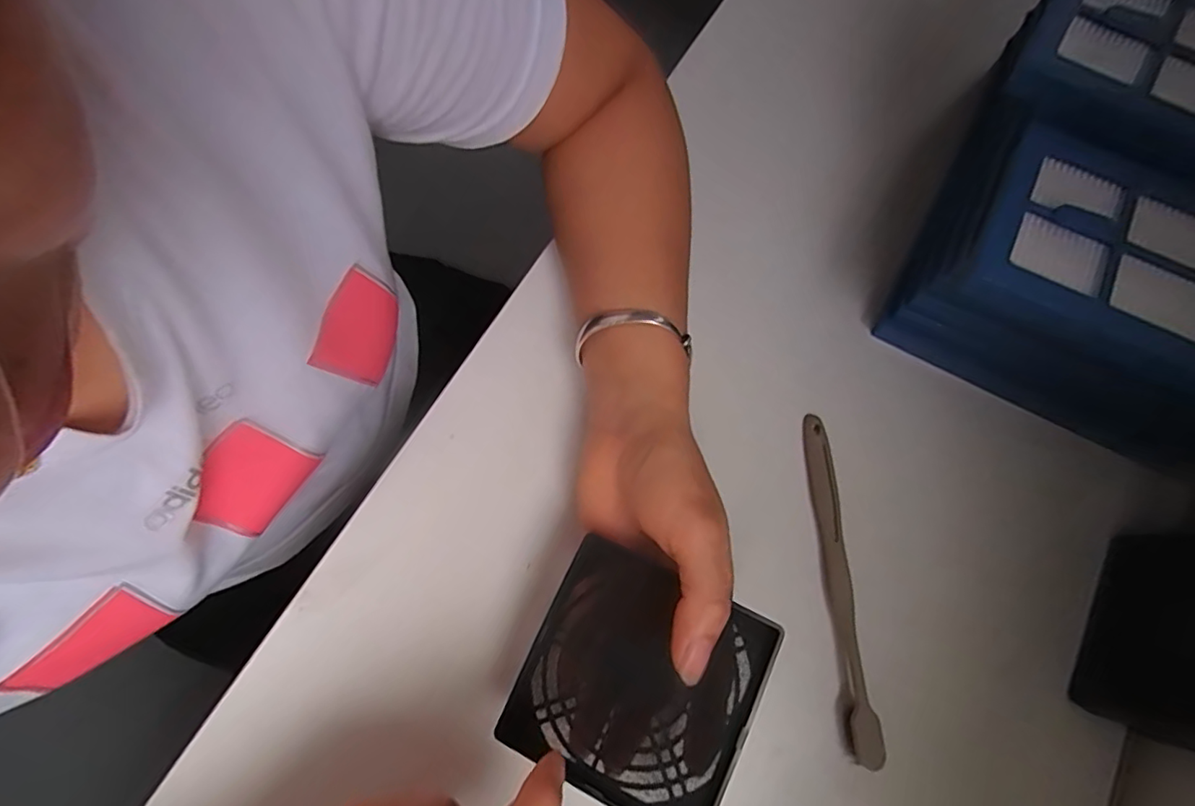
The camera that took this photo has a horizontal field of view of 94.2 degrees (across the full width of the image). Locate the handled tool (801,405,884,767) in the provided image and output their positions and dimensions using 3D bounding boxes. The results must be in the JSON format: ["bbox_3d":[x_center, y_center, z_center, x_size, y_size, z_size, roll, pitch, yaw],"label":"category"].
[{"bbox_3d":[0.129,0.091,0.295,0.013,0.019,0.172,0,73,-2],"label":"handled tool"}]

